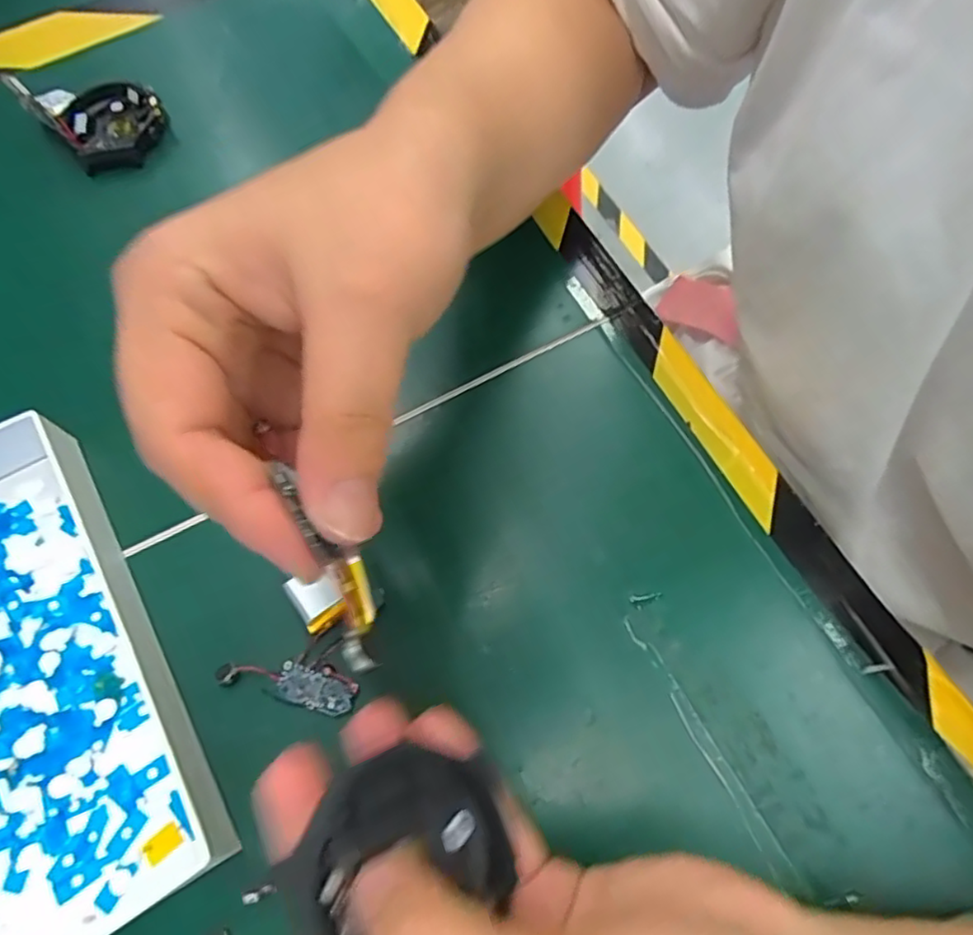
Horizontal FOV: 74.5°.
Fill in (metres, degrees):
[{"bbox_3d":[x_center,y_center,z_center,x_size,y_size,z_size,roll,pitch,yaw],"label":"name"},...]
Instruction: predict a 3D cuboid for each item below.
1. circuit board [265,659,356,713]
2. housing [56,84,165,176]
[{"bbox_3d":[-0.060,0.076,0.223,0.030,0.004,0.014,14,70,9],"label":"circuit board"},{"bbox_3d":[-0.189,-0.175,0.326,0.047,0.013,0.051,-1,68,3],"label":"housing"}]

